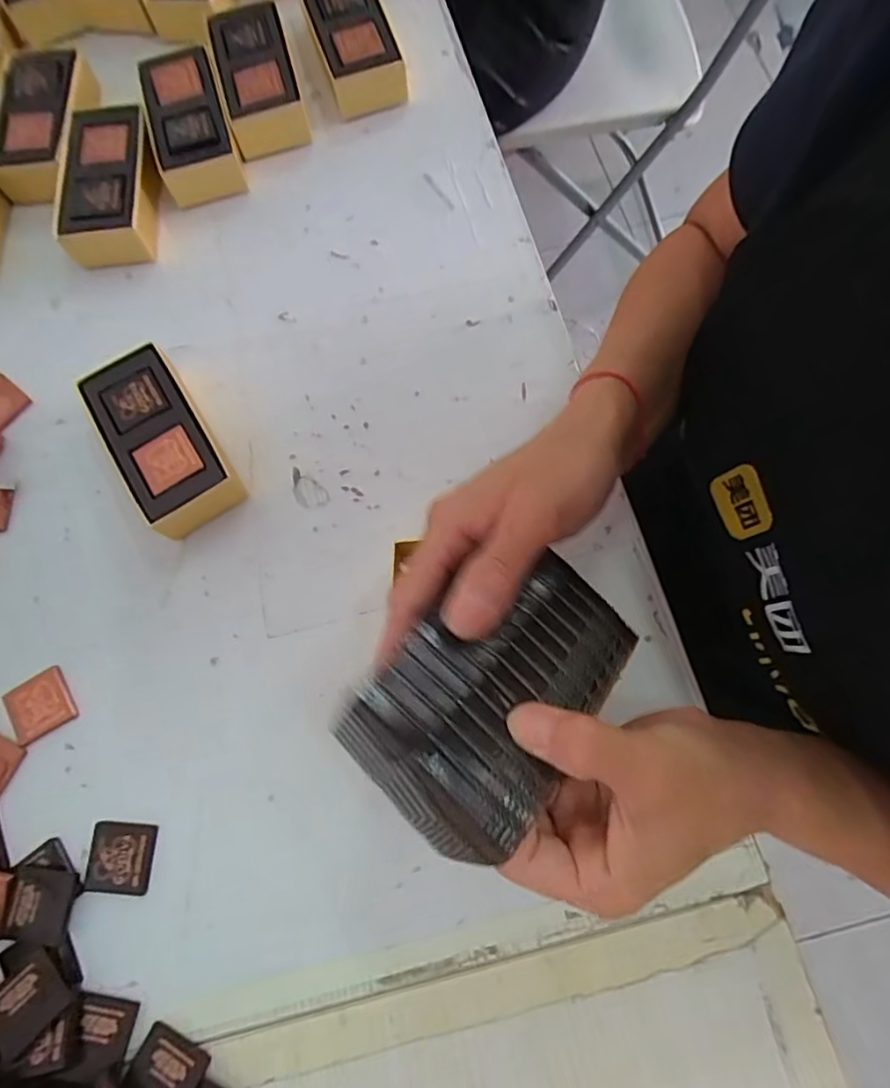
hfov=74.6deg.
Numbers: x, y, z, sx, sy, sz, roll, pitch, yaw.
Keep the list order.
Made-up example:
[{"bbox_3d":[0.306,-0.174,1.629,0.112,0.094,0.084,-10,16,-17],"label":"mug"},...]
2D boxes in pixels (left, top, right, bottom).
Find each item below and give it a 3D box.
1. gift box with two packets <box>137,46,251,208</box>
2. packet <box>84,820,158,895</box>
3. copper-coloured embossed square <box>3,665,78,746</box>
[{"bbox_3d":[-0.187,-0.306,0.427,0.060,0.037,0.109,-19,75,-4],"label":"gift box with two packets"},{"bbox_3d":[-0.176,0.170,0.315,0.034,0.004,0.034,3,74,2],"label":"packet"},{"bbox_3d":[-0.235,0.094,0.338,0.035,0.006,0.034,-32,76,-7],"label":"copper-coloured embossed square"}]

